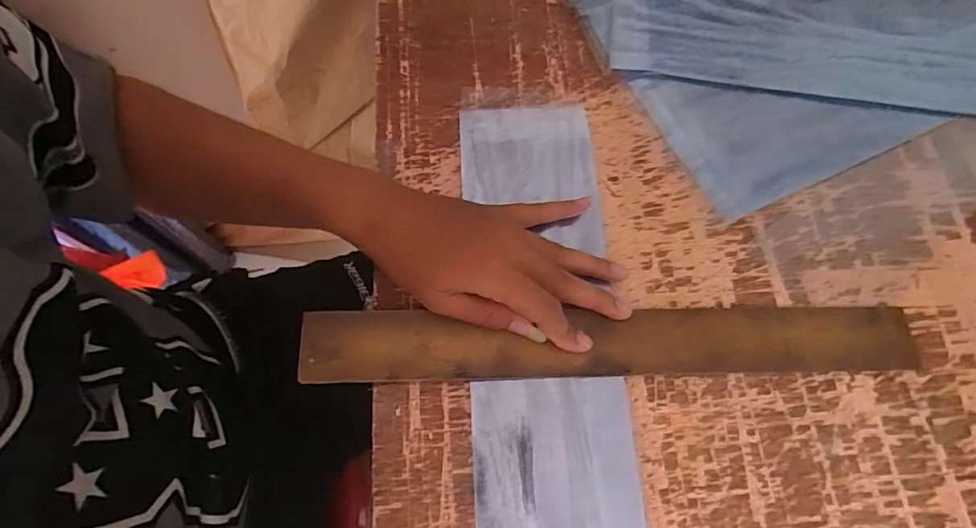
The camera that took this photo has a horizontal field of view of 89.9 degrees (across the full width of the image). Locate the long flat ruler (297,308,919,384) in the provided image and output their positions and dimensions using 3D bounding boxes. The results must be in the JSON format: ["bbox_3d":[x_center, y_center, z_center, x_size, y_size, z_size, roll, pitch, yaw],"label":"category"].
[{"bbox_3d":[0.094,0.055,0.343,0.431,0.011,0.047,0,70,-5],"label":"long flat ruler"}]

